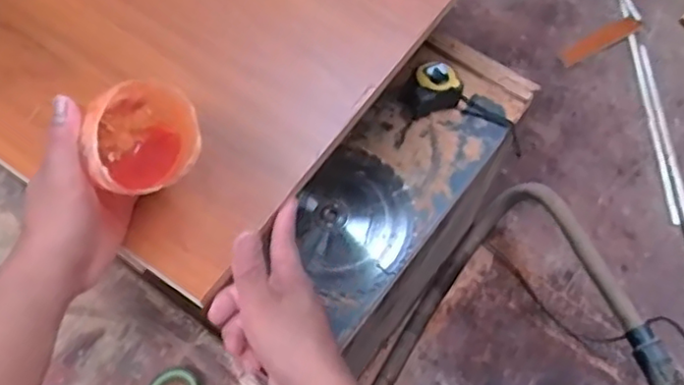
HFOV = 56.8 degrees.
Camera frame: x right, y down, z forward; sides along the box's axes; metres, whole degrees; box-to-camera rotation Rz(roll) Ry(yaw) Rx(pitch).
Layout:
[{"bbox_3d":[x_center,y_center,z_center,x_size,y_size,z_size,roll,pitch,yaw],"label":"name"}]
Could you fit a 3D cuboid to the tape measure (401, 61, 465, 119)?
[{"bbox_3d":[0.138,-0.160,0.990,0.094,0.054,0.063,-18,64,-13],"label":"tape measure"}]

